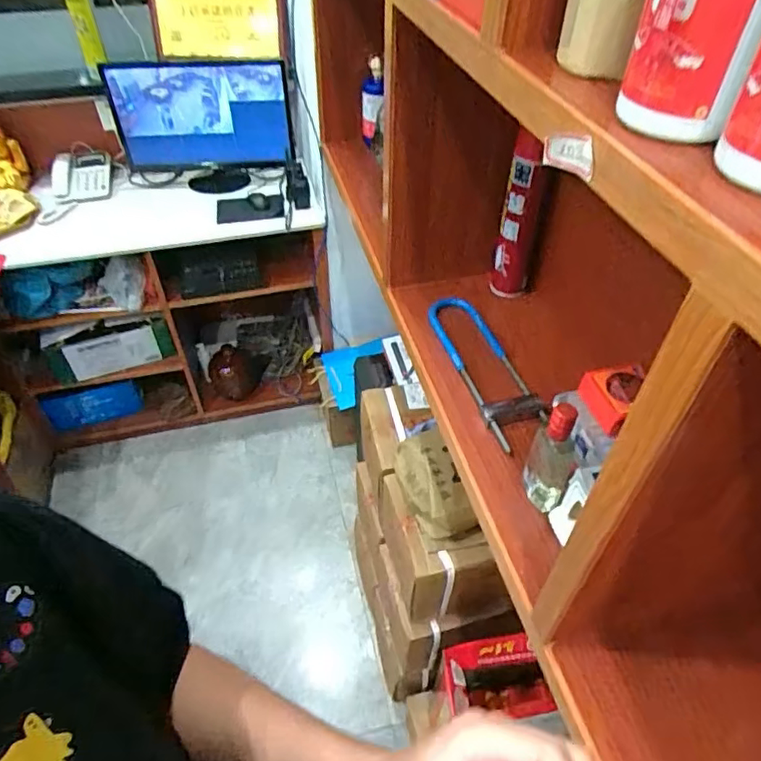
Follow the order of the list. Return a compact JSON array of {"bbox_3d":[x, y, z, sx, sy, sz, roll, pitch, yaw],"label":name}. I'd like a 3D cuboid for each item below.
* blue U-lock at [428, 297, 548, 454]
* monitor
[{"bbox_3d":[0.163,-0.031,0.902,0.092,0.033,0.325,-11,47,-12],"label":"blue U-lock"},{"bbox_3d":[-0.524,-0.766,1.662,0.494,0.329,0.060,0,55,2],"label":"monitor"}]

